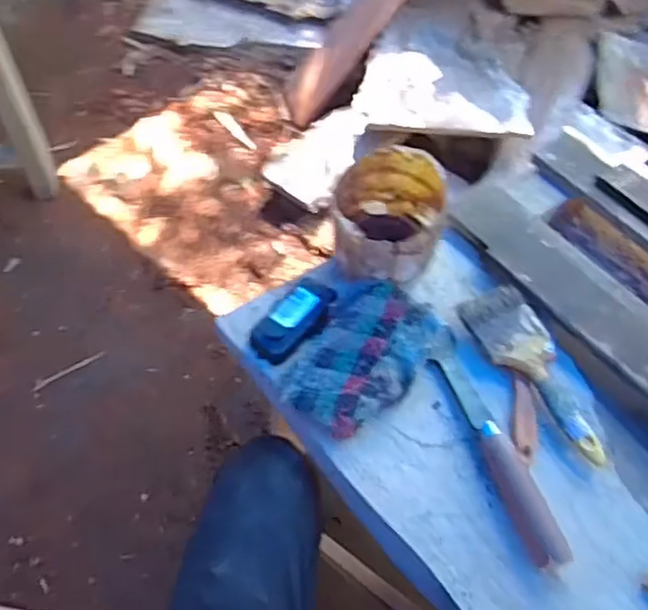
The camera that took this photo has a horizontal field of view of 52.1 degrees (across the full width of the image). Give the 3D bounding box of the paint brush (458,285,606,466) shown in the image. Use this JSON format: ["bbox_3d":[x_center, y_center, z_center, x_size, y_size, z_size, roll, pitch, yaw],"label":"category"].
[{"bbox_3d":[0.222,0.064,0.683,0.072,0.020,0.209,-24,60,-16],"label":"paint brush"}]

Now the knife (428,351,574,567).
[{"bbox_3d":[0.167,0.139,0.646,0.033,0.016,0.228,-18,58,-13],"label":"knife"}]

